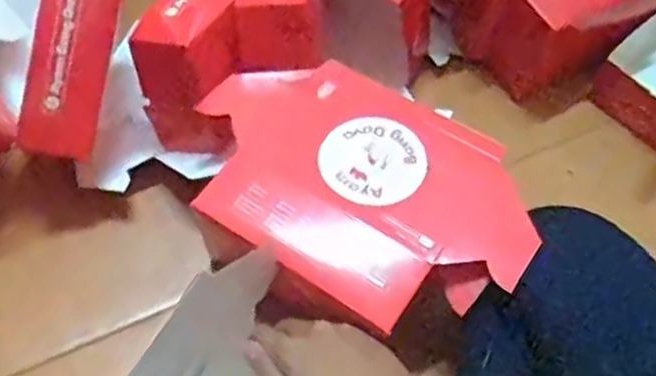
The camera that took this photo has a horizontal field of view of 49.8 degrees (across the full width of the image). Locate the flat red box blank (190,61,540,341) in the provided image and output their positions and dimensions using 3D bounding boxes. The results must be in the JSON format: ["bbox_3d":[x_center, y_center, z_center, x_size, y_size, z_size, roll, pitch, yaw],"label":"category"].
[{"bbox_3d":[0.022,-0.004,0.552,0.271,0.032,0.176,30,60,14],"label":"flat red box blank"}]

